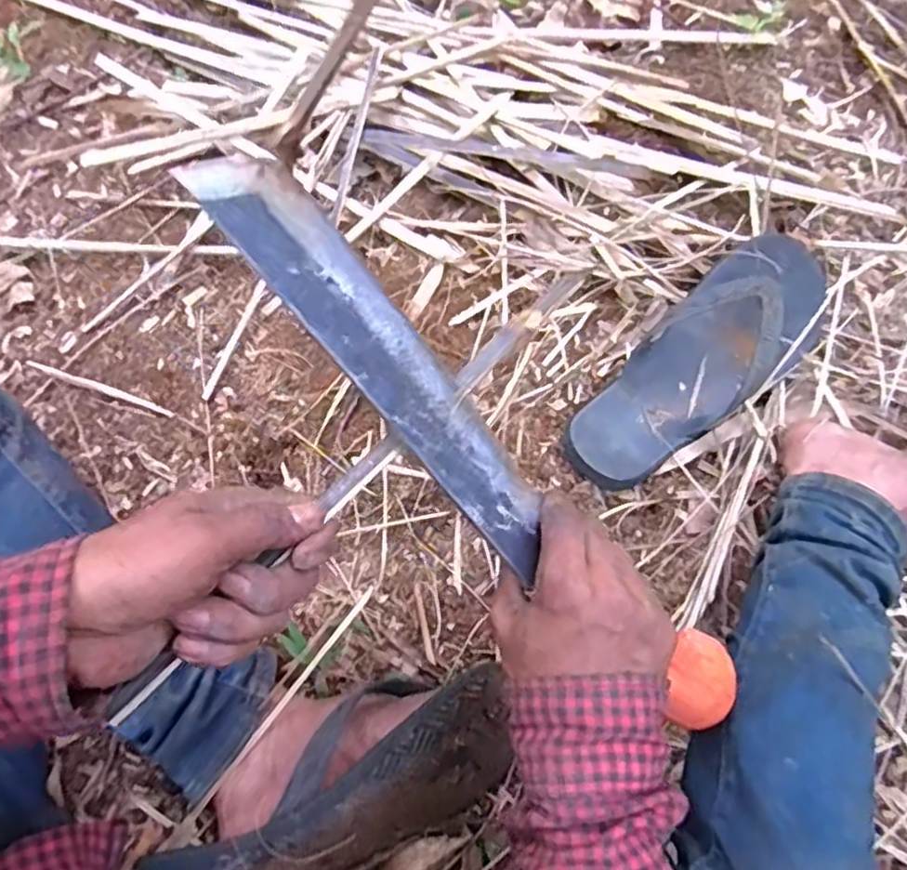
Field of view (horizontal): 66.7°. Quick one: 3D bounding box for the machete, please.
[{"bbox_3d":[0.024,0.021,0.337,0.377,0.024,0.052,48,73,-15],"label":"machete"}]

